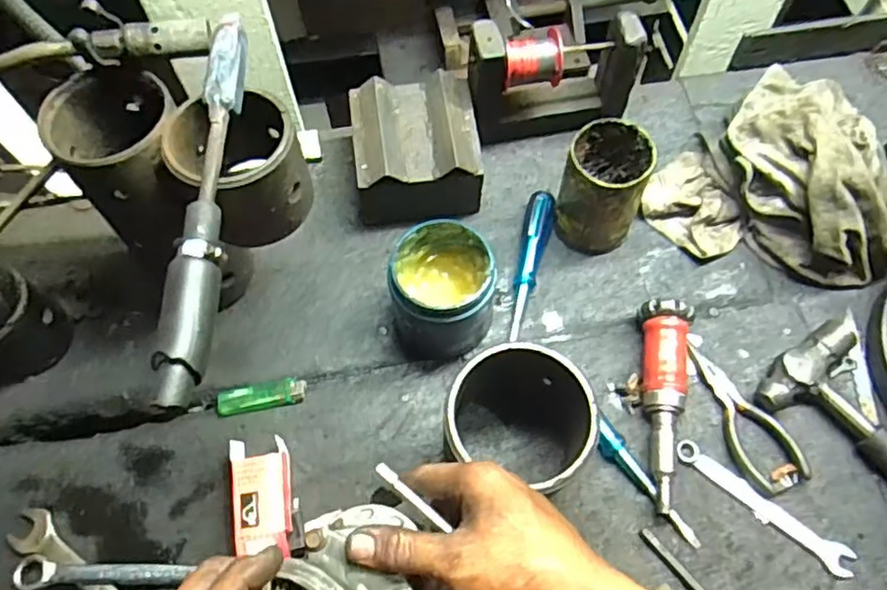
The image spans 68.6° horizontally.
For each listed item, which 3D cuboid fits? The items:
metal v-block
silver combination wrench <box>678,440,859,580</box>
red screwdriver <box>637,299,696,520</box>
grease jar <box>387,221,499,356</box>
[{"bbox_3d":[-0.024,-0.140,0.653,0.126,0.096,0.123,-8,63,-3],"label":"metal v-block"},{"bbox_3d":[0.265,0.175,0.540,0.153,0.005,0.024,35,69,17],"label":"silver combination wrench"},{"bbox_3d":[0.191,0.091,0.563,0.042,0.043,0.174,7,64,5],"label":"red screwdriver"},{"bbox_3d":[0.001,-0.003,0.581,0.089,0.101,0.093,0,63,1],"label":"grease jar"}]

